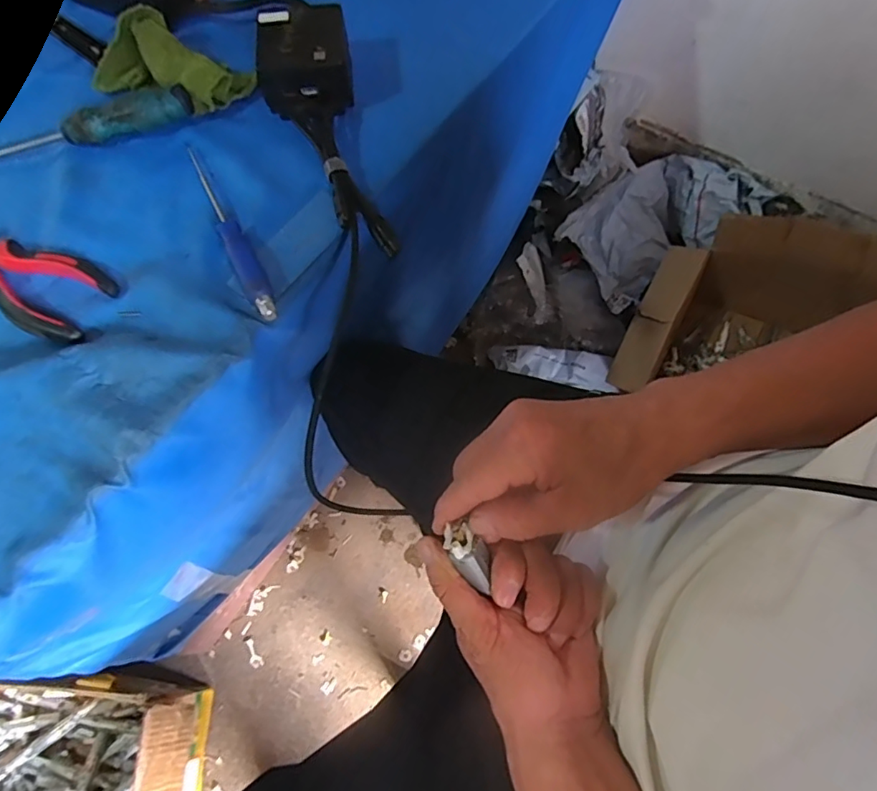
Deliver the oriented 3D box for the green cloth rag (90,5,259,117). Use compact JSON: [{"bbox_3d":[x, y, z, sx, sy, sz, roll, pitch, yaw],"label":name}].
[{"bbox_3d":[-0.238,-0.299,0.481,0.136,0.036,0.072,19,67,8],"label":"green cloth rag"}]

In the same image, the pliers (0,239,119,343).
[{"bbox_3d":[-0.319,-0.091,0.400,0.151,0.018,0.062,23,68,10],"label":"pliers"}]

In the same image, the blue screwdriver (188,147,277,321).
[{"bbox_3d":[-0.166,-0.132,0.421,0.019,0.014,0.188,-26,68,-11],"label":"blue screwdriver"}]

